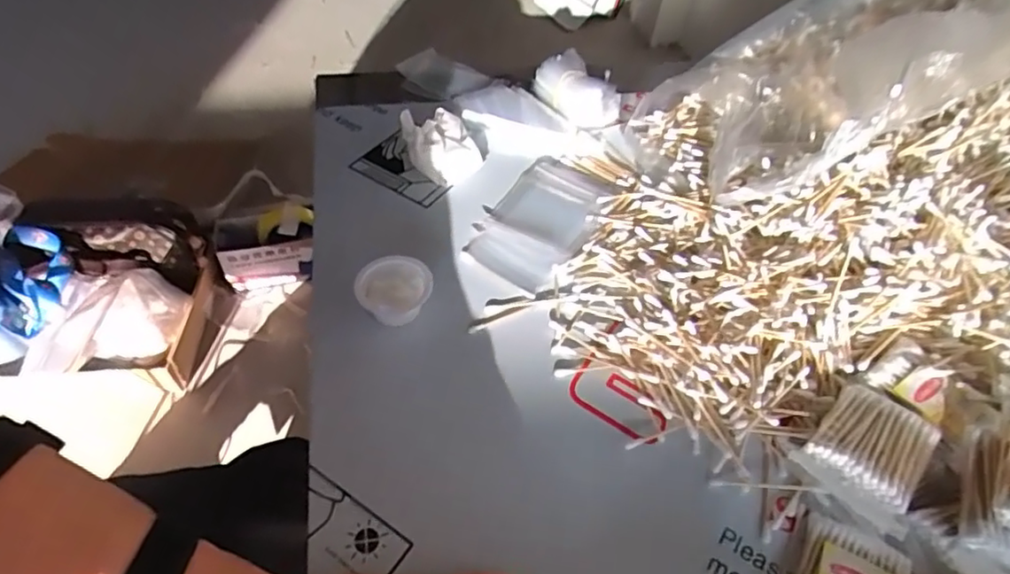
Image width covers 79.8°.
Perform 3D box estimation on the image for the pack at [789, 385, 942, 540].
[{"bbox_3d":[0.227,0.100,0.372,0.081,0.027,0.063,-38,60,-24],"label":"pack"}]

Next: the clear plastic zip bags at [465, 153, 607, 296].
[{"bbox_3d":[0.032,-0.060,0.517,0.081,0.008,0.148,26,58,20],"label":"clear plastic zip bags"}]

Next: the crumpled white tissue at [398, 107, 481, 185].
[{"bbox_3d":[-0.058,-0.131,0.559,0.067,0.041,0.071,-19,55,-21],"label":"crumpled white tissue"}]

